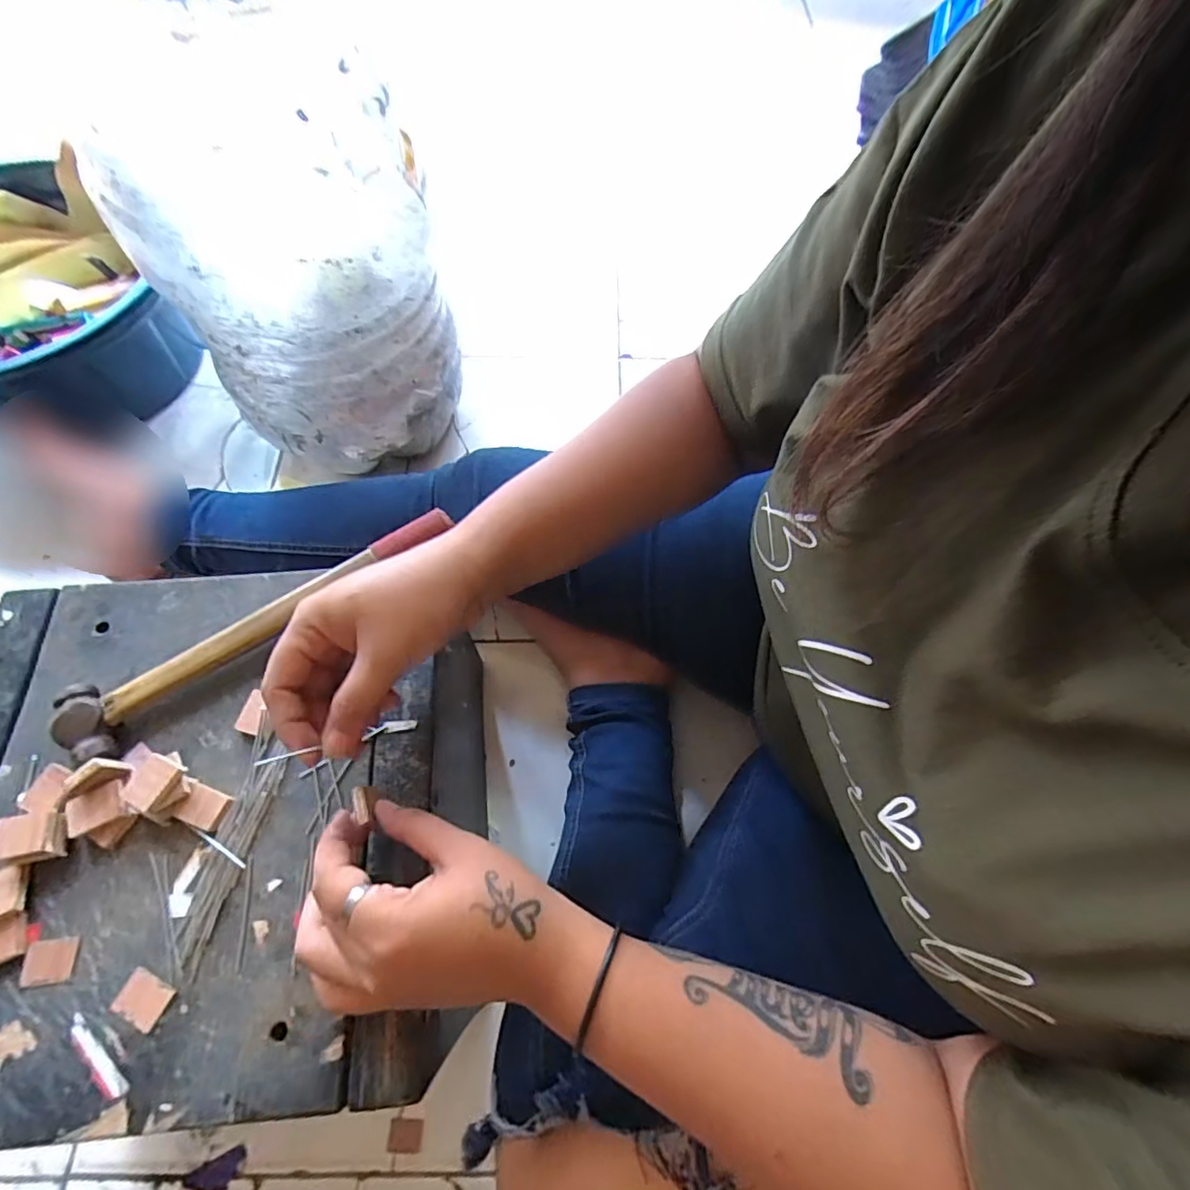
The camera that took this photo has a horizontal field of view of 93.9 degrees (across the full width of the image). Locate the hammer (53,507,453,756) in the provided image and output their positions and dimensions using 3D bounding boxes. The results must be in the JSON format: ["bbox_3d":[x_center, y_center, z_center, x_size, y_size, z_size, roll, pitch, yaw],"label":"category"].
[{"bbox_3d":[-0.193,0.015,0.337,0.234,0.022,0.044,-32,70,-15],"label":"hammer"}]

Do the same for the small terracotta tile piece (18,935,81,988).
[{"bbox_3d":[-0.267,0.179,0.272,0.023,0.004,0.019,-4,66,-4],"label":"small terracotta tile piece"}]

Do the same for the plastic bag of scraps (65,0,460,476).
[{"bbox_3d":[-0.268,-0.314,0.516,0.212,0.298,0.258,-19,67,-10],"label":"plastic bag of scraps"}]

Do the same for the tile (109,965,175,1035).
[{"bbox_3d":[-0.217,0.193,0.265,0.025,0.004,0.019,24,67,9],"label":"tile"}]

